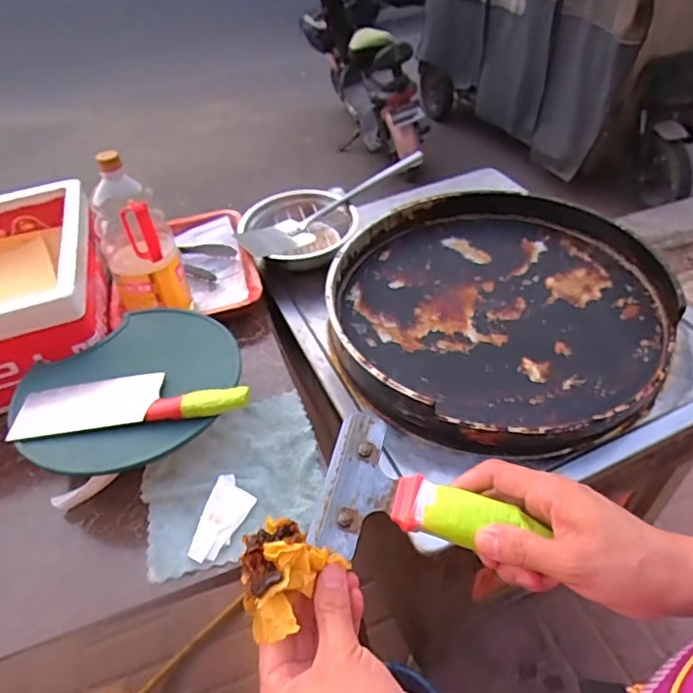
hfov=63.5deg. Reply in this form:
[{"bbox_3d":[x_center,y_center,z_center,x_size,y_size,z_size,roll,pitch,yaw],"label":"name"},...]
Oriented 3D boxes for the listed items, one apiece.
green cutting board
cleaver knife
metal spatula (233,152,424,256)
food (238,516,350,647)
[{"bbox_3d":[-0.293,0.052,0.766,0.293,0.017,0.277,-34,47,-27],"label":"green cutting board"},{"bbox_3d":[-0.278,0.066,0.727,0.301,0.021,0.082,-5,43,0],"label":"cleaver knife"},{"bbox_3d":[-0.016,-0.291,1.132,0.430,0.054,0.102,-29,49,-23],"label":"metal spatula"},{"bbox_3d":[-0.038,0.133,0.329,0.051,0.041,0.061,22,47,30],"label":"food"}]

